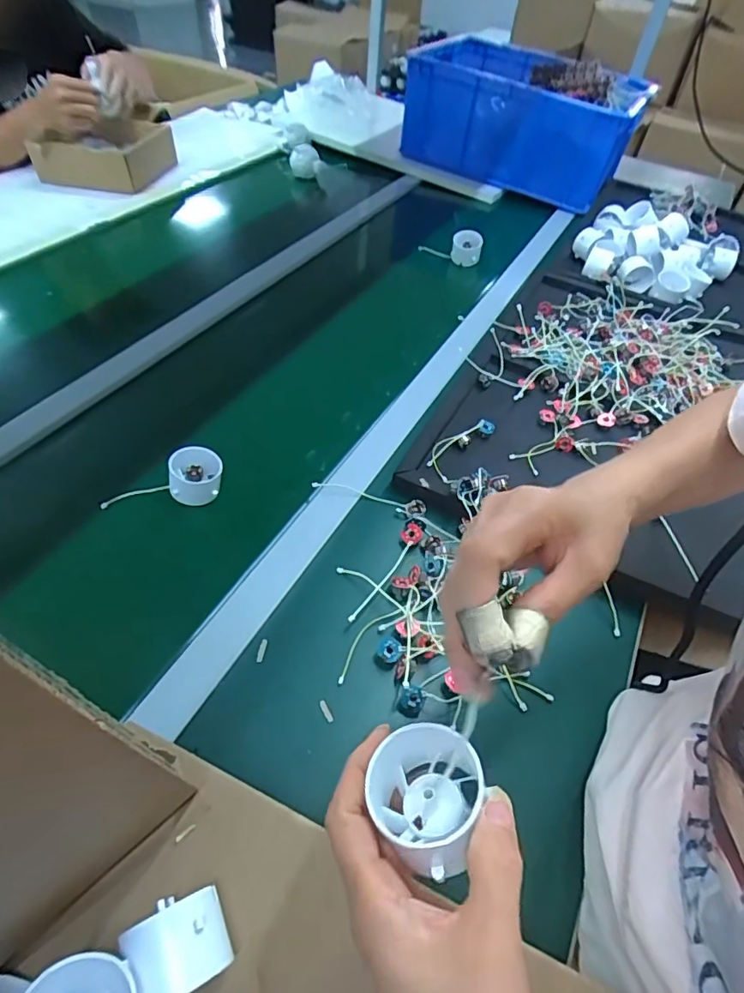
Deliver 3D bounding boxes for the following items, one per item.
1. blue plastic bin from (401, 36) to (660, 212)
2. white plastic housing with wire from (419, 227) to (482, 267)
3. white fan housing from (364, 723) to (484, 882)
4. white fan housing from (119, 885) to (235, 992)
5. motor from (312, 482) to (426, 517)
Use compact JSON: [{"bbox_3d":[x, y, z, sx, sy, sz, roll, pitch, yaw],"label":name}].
[{"bbox_3d":[0.340,-0.838,1.135,0.458,0.187,0.393,27,53,14],"label":"blue plastic bin"},{"bbox_3d":[0.142,-0.450,0.919,0.109,0.047,0.045,15,51,6],"label":"white plastic housing with wire"},{"bbox_3d":[0.023,0.136,0.228,0.052,0.044,0.052,-11,36,8],"label":"white fan housing"},{"bbox_3d":[-0.096,0.229,0.263,0.045,0.041,0.038,-21,57,-21],"label":"white fan housing"},{"bbox_3d":[-0.003,-0.001,0.537,0.119,0.010,0.020,17,51,11],"label":"motor"}]

